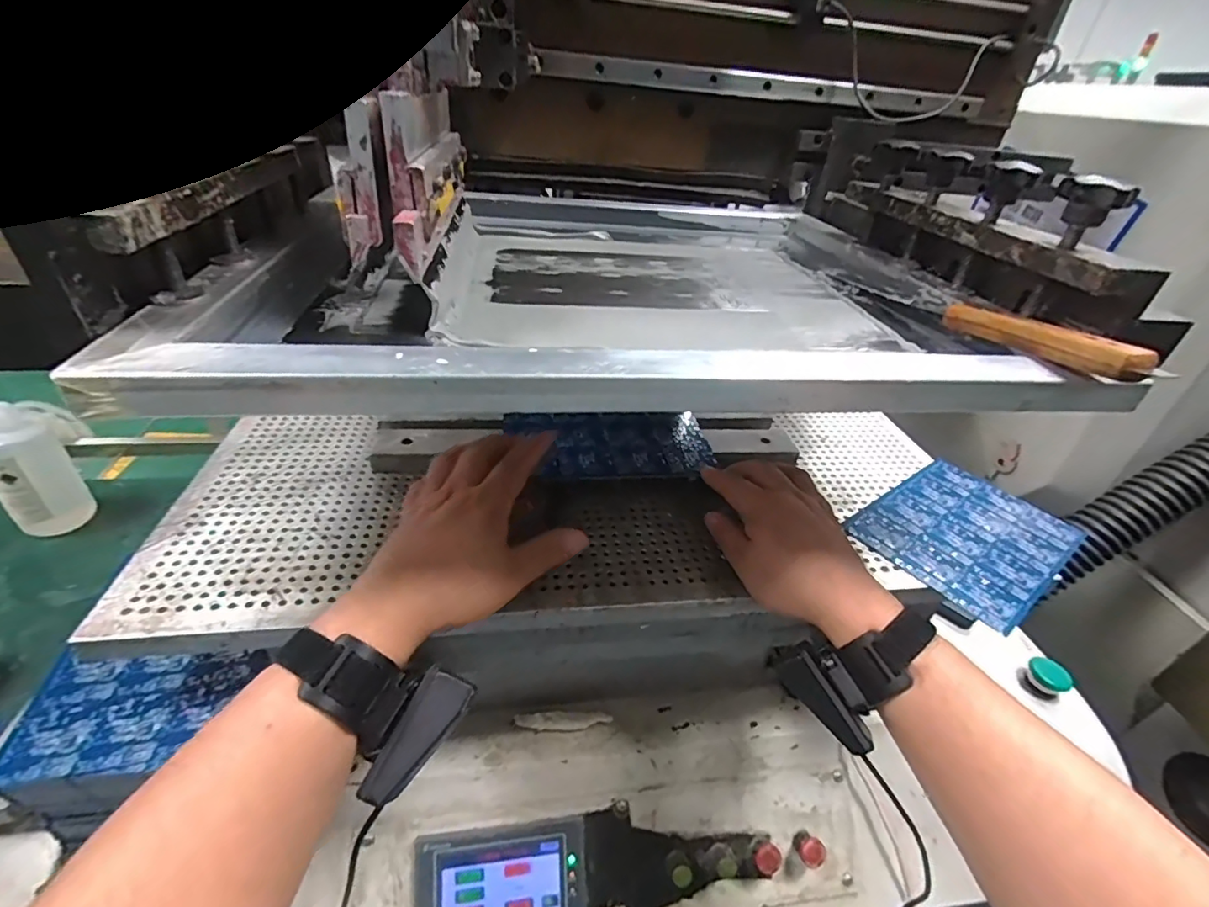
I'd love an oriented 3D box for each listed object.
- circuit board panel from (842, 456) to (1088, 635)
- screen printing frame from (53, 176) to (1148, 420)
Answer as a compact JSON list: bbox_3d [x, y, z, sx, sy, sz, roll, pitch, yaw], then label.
[{"bbox_3d":[0.322,0.068,0.468,0.189,0.004,0.133,-21,43,-32],"label":"circuit board panel"},{"bbox_3d":[0.018,-0.148,0.408,0.510,0.049,0.454,1,33,-10],"label":"screen printing frame"}]

